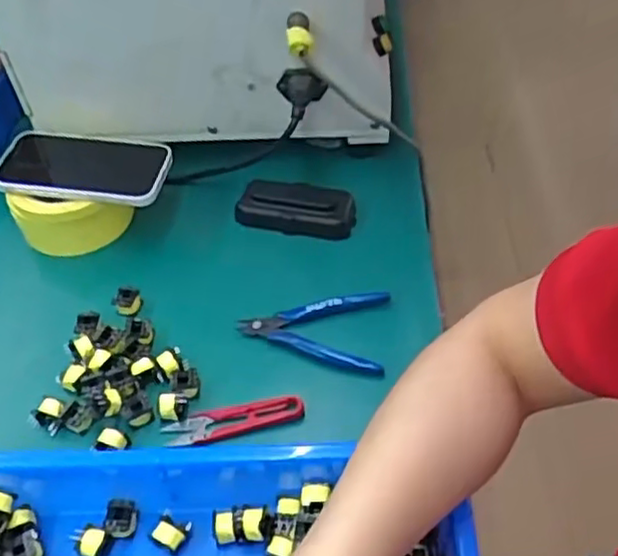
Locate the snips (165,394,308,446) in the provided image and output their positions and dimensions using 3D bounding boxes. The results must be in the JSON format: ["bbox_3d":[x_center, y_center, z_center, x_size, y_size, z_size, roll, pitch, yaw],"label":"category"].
[{"bbox_3d":[-0.055,0.105,0.511,0.100,0.012,0.022,-11,49,-7],"label":"snips"}]

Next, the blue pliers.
[{"bbox_3d":[0.004,0.036,0.568,0.117,0.007,0.081,6,49,8],"label":"blue pliers"}]

